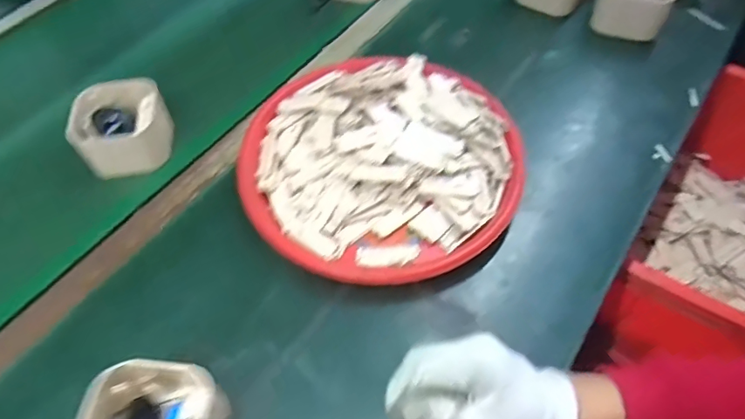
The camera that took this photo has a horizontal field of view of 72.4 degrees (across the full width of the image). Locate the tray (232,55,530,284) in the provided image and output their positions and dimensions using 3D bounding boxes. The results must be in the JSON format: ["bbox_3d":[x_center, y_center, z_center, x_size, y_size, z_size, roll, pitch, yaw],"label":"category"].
[{"bbox_3d":[0.007,-0.060,0.542,0.285,0.062,0.276,-2,55,2],"label":"tray"}]

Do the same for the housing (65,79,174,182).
[{"bbox_3d":[-0.274,-0.087,0.562,0.100,0.066,0.087,-28,58,-15],"label":"housing"}]

